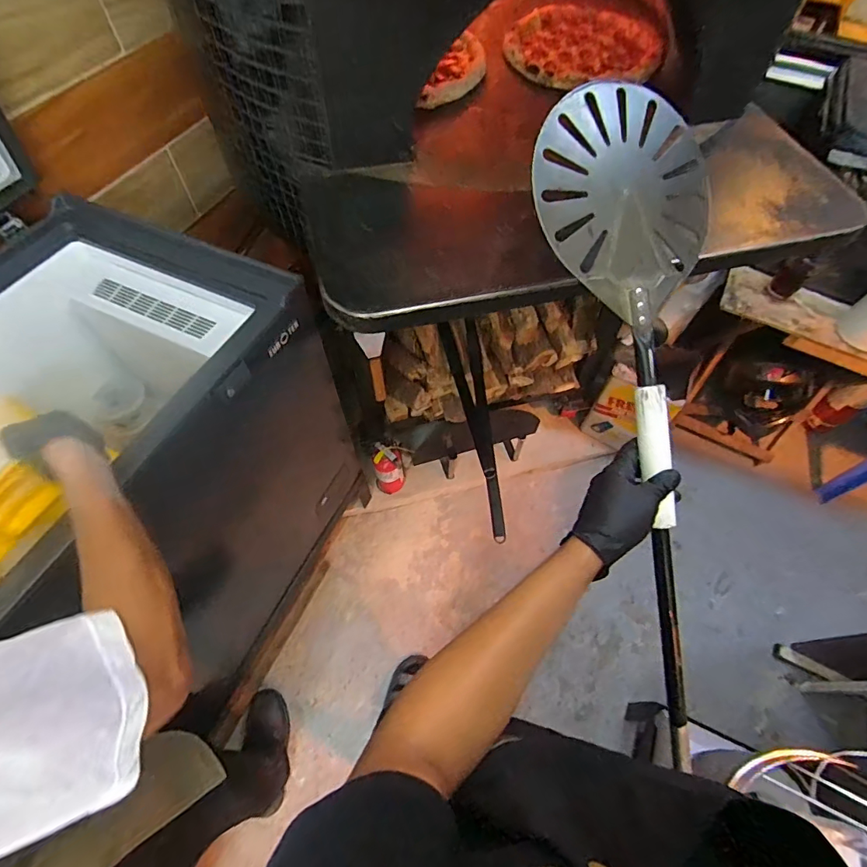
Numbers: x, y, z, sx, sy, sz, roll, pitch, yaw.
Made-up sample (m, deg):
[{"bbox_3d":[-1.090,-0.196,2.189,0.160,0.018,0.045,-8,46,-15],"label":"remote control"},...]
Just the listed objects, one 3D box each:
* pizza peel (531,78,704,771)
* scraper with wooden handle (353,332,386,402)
[{"bbox_3d":[0.241,-0.011,0.515,0.194,0.034,0.706,-10,94,-8],"label":"pizza peel"},{"bbox_3d":[-0.139,-0.159,1.139,0.063,0.181,0.015,-13,34,-10],"label":"scraper with wooden handle"}]

